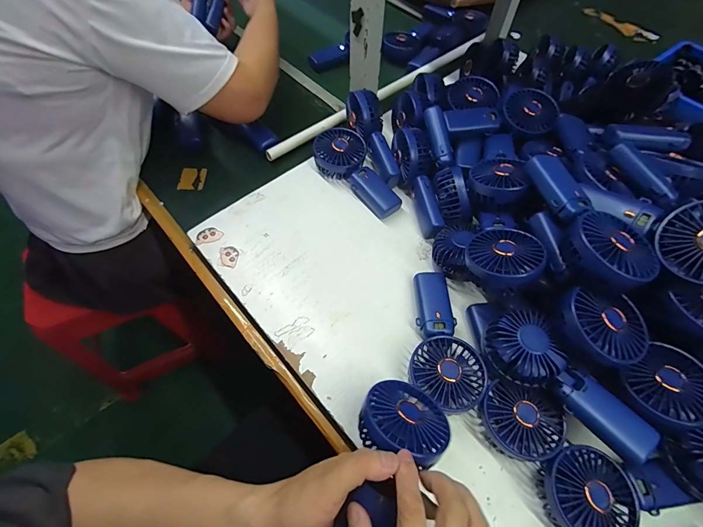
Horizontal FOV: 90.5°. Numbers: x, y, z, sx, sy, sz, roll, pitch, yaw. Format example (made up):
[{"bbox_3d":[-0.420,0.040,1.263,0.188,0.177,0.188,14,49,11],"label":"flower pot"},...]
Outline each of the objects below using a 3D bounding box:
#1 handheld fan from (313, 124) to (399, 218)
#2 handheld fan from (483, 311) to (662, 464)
[{"bbox_3d":[0.016,-0.156,0.575,0.081,0.043,0.185,-40,68,-21],"label":"handheld fan"},{"bbox_3d":[0.228,0.127,0.377,0.179,0.052,0.071,39,66,19],"label":"handheld fan"}]

